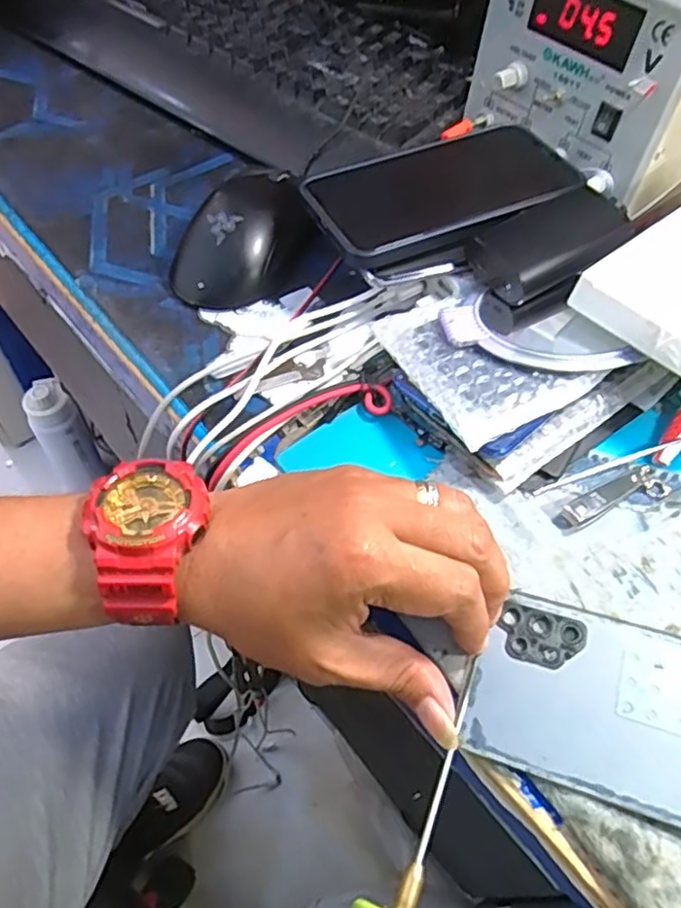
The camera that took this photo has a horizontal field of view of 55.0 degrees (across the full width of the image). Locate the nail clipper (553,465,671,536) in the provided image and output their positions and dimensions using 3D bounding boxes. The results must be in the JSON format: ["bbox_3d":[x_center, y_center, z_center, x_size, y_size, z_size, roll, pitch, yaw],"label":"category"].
[{"bbox_3d":[0.134,0.022,0.323,0.061,0.013,0.018,-19,58,-16],"label":"nail clipper"}]

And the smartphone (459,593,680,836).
[{"bbox_3d":[0.130,0.107,0.258,0.149,0.011,0.072,12,54,18],"label":"smartphone"}]

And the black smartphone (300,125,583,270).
[{"bbox_3d":[0.062,-0.158,0.386,0.157,0.013,0.082,-20,57,-16],"label":"black smartphone"}]

